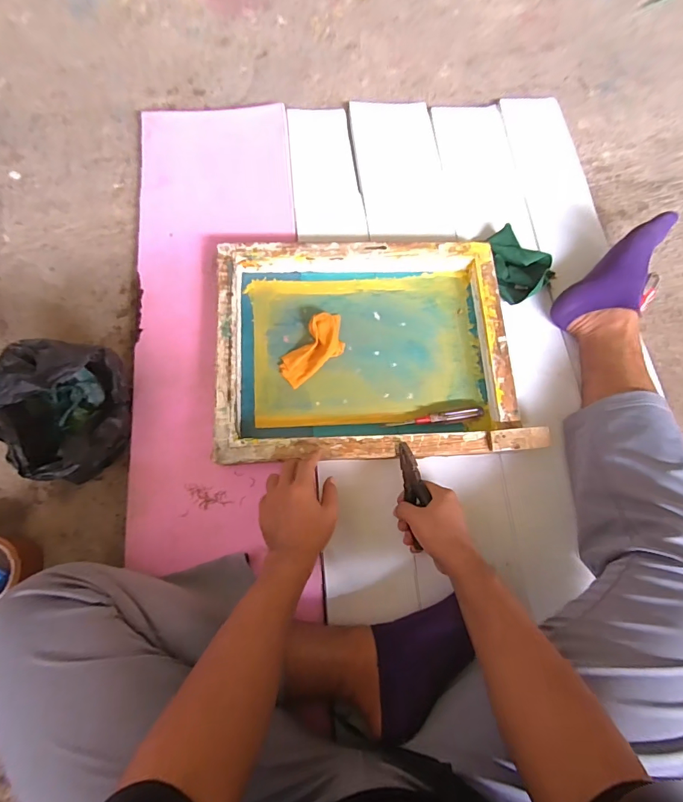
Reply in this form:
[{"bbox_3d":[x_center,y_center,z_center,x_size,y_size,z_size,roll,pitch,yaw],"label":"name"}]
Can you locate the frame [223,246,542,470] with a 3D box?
[{"bbox_3d":[0.036,-0.085,0.665,0.448,0.058,0.349,-3,77,-2],"label":"frame"}]

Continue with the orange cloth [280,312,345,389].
[{"bbox_3d":[-0.045,-0.090,0.684,0.137,0.032,0.074,-37,80,-9],"label":"orange cloth"}]

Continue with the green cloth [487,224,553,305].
[{"bbox_3d":[0.317,-0.246,0.736,0.101,0.037,0.146,-10,77,-4],"label":"green cloth"}]

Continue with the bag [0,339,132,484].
[{"bbox_3d":[-0.381,0.019,0.581,0.130,0.150,0.178,4,75,-2],"label":"bag"}]

